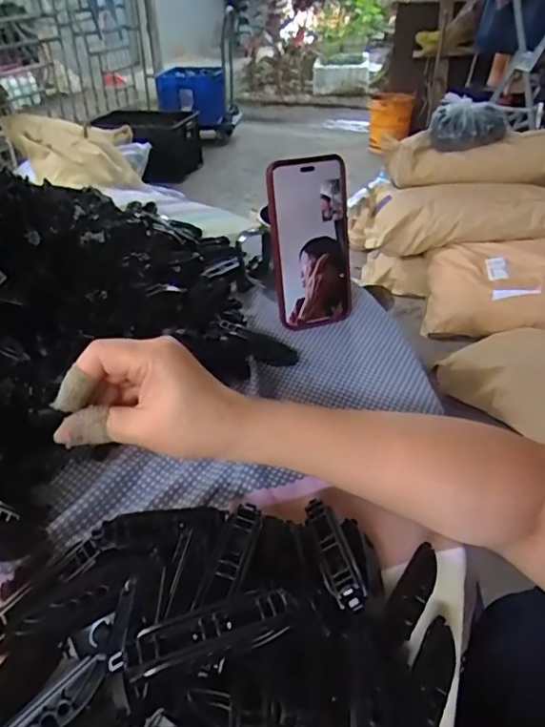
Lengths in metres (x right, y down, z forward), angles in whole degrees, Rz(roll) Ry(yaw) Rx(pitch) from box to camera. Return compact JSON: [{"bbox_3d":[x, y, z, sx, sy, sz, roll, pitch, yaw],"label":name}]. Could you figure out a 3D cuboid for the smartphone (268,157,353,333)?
[{"bbox_3d":[0.038,-0.113,0.519,0.074,0.156,0.015,-12,22,-13],"label":"smartphone"}]

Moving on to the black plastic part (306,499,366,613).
[{"bbox_3d":[0.032,0.105,0.308,0.015,0.011,0.080,-6,25,-9],"label":"black plastic part"}]

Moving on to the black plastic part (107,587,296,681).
[{"bbox_3d":[-0.029,0.119,0.238,0.078,0.011,0.020,-11,39,-16],"label":"black plastic part"}]

